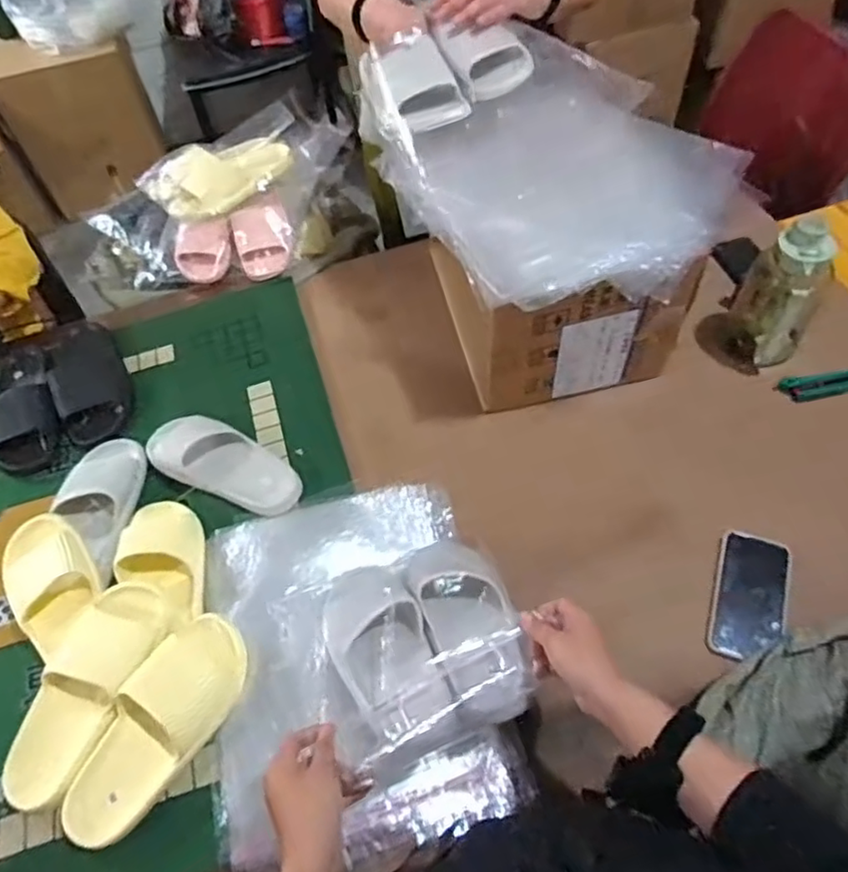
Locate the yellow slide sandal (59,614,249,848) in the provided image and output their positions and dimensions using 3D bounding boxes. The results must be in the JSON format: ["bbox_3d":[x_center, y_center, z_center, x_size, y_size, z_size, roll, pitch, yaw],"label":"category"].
[{"bbox_3d":[-0.294,0.319,0.693,0.097,0.062,0.245,26,61,20],"label":"yellow slide sandal"}]

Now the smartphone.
[{"bbox_3d":[0.403,0.197,0.774,0.082,0.016,0.163,9,61,25],"label":"smartphone"}]

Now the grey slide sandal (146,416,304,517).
[{"bbox_3d":[-0.289,0.036,0.887,0.249,0.050,0.105,26,61,20],"label":"grey slide sandal"}]

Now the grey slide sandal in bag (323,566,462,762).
[{"bbox_3d":[-0.047,0.218,0.665,0.101,0.058,0.243,-23,38,-12],"label":"grey slide sandal in bag"}]

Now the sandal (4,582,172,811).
[{"bbox_3d":[-0.380,0.292,0.714,0.093,0.082,0.245,23,60,18],"label":"sandal"}]

